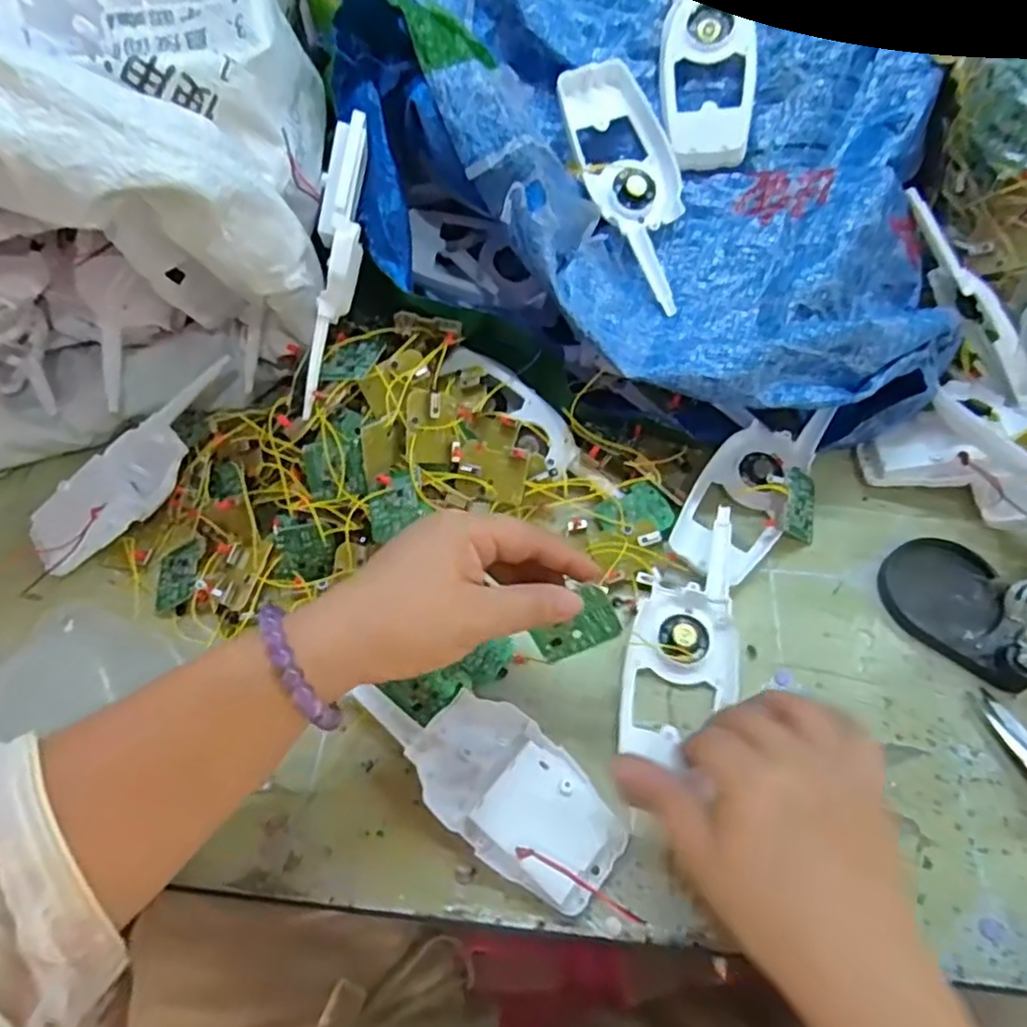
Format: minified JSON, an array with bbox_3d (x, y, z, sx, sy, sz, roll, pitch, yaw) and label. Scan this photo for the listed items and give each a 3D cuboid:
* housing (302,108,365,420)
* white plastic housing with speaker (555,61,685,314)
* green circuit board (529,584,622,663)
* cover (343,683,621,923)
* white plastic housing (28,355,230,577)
[{"bbox_3d":[-0.098,-0.135,0.373,0.025,0.023,0.159,16,104,10],"label":"housing"},{"bbox_3d":[0.076,-0.208,0.429,0.058,0.017,0.165,-16,84,-9],"label":"white plastic housing with speaker"},{"bbox_3d":[0.029,0.055,0.322,0.041,0.004,0.028,-29,104,8],"label":"green circuit board"},{"bbox_3d":[-0.010,0.133,0.338,0.139,0.023,0.063,33,65,19],"label":"cover"},{"bbox_3d":[-0.240,-0.033,0.424,0.057,0.023,0.159,35,79,20],"label":"white plastic housing"}]

